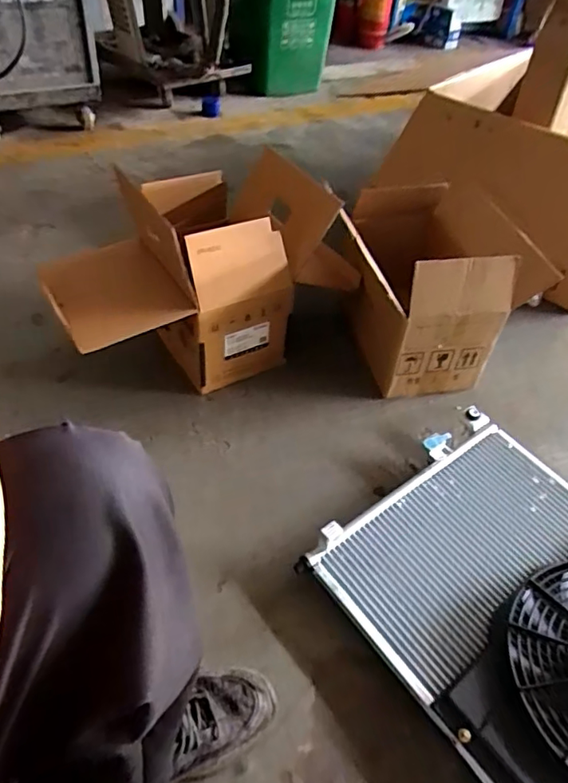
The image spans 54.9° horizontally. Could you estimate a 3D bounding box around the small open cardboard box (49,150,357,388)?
[{"bbox_3d":[-0.145,-0.215,0.996,0.519,0.310,0.272,-17,51,-20],"label":"small open cardboard box"}]

